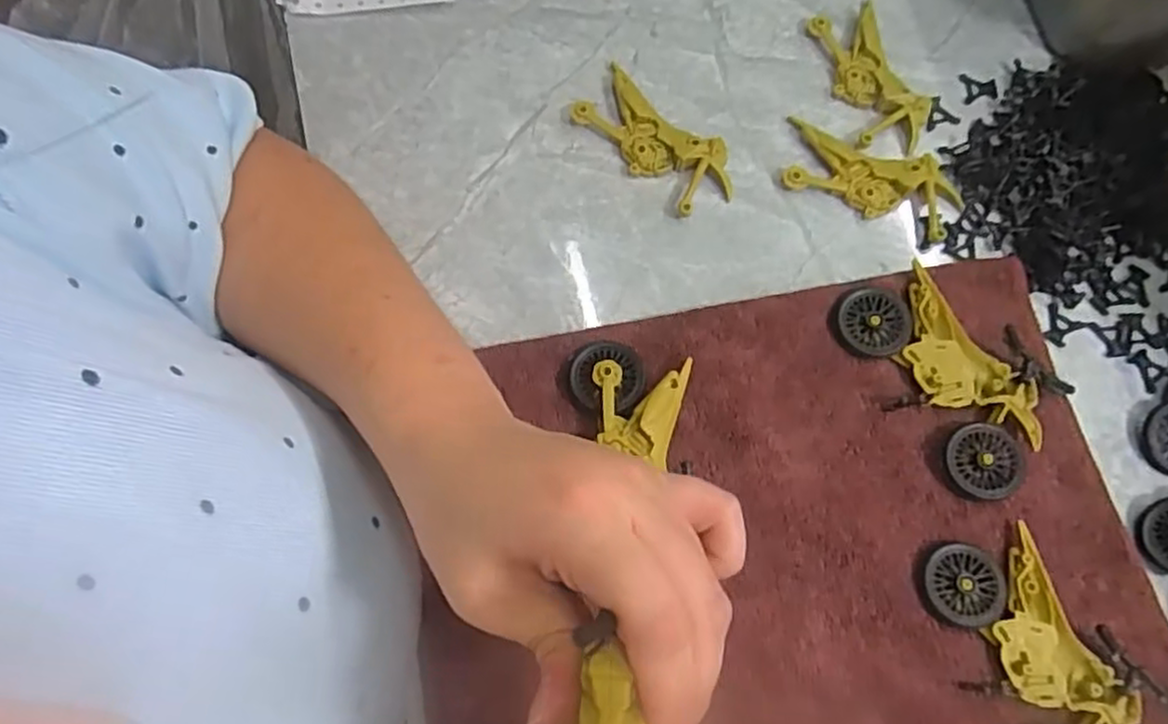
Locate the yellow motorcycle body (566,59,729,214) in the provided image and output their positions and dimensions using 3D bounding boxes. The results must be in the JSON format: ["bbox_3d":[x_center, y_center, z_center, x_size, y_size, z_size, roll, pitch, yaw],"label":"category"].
[{"bbox_3d":[0.042,-0.127,0.416,0.048,0.014,0.098,-41,78,-14],"label":"yellow motorcycle body"}]

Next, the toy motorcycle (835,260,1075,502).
[{"bbox_3d":[0.182,0.005,0.370,0.076,0.016,0.112,-42,78,-15],"label":"toy motorcycle"}]

